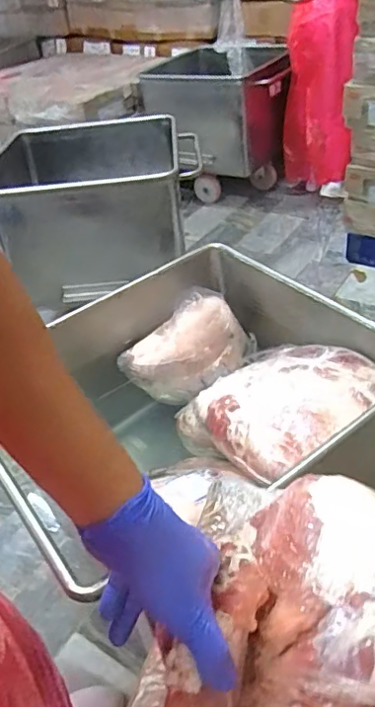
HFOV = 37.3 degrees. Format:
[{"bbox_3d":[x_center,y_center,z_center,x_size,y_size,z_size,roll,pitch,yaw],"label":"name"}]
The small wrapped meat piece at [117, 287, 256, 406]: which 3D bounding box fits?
[{"bbox_3d":[0.004,-0.003,1.364,0.294,0.140,0.223,-44,74,-6],"label":"small wrapped meat piece"}]

